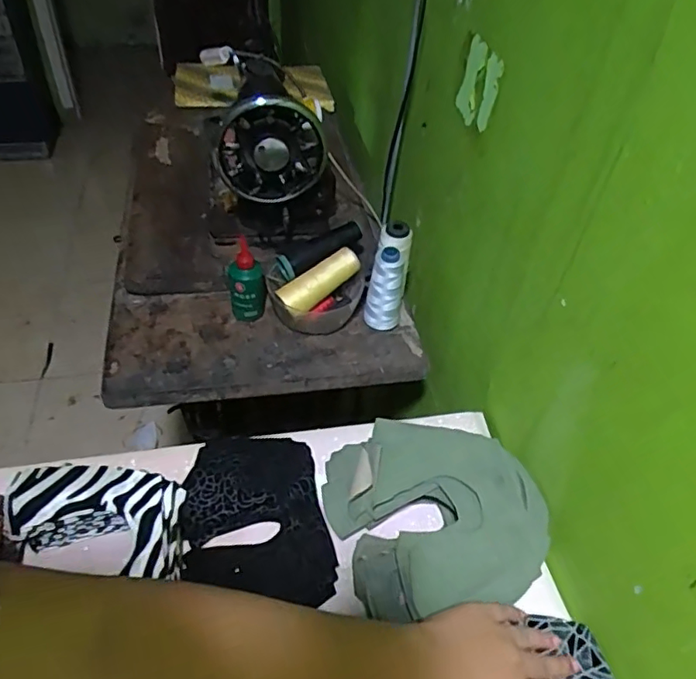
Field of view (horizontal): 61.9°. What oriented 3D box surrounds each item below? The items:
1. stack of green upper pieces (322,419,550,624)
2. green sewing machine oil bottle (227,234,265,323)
[{"bbox_3d":[0.082,0.164,0.532,0.195,0.079,0.175,-5,47,-11],"label":"stack of green upper pieces"},{"bbox_3d":[-0.126,-0.072,0.728,0.043,0.118,0.029,-2,46,-8],"label":"green sewing machine oil bottle"}]

